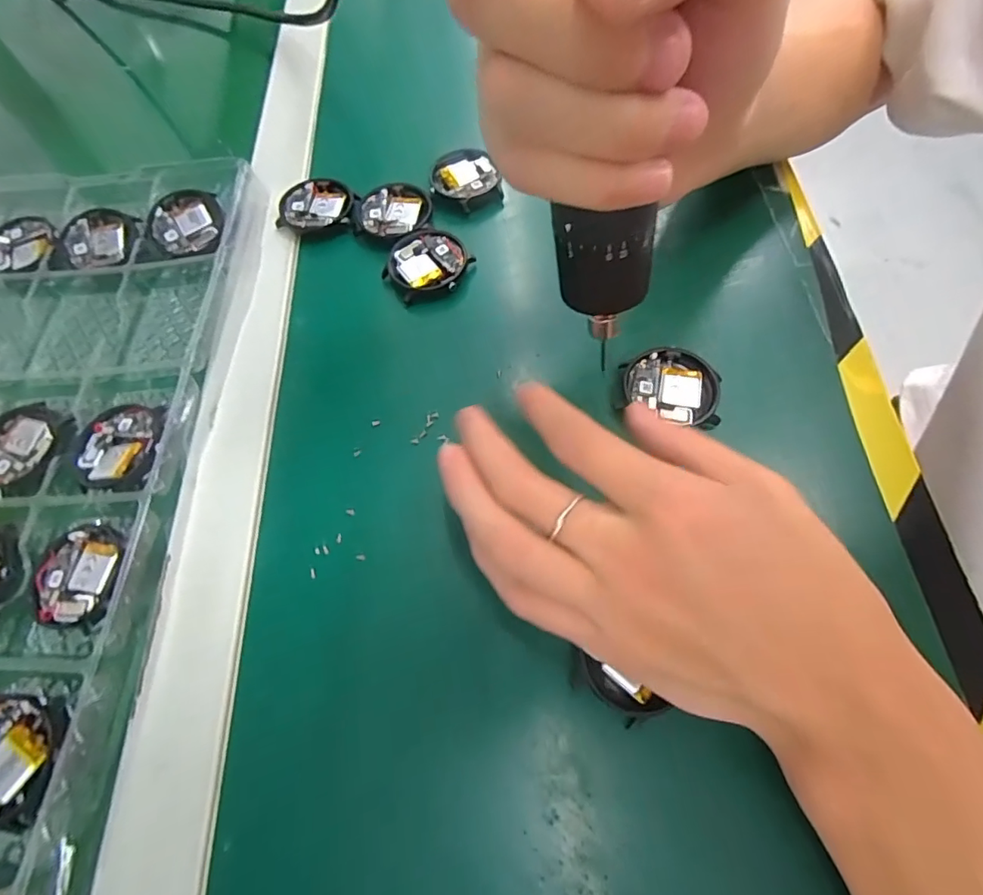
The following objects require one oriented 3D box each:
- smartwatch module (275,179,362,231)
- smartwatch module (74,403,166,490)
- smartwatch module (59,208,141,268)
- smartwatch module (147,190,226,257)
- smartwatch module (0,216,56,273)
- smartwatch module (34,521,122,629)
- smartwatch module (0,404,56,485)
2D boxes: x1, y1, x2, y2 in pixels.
[{"bbox_3d":[-0.108,-0.149,0.312,0.046,0.006,0.040,-3,65,3],"label":"smartwatch module"},{"bbox_3d":[-0.184,-0.001,0.248,0.043,0.011,0.045,-7,65,1],"label":"smartwatch module"},{"bbox_3d":[-0.238,-0.128,0.309,0.050,0.013,0.038,-10,65,0],"label":"smartwatch module"},{"bbox_3d":[-0.183,-0.134,0.305,0.042,0.016,0.045,-28,66,-9],"label":"smartwatch module"},{"bbox_3d":[-0.297,-0.127,0.318,0.043,0.009,0.044,-25,66,-7],"label":"smartwatch module"},{"bbox_3d":[-0.182,0.057,0.224,0.040,0.009,0.043,-8,65,1],"label":"smartwatch module"},{"bbox_3d":[-0.245,-0.001,0.260,0.038,0.007,0.043,-34,67,-11],"label":"smartwatch module"}]

